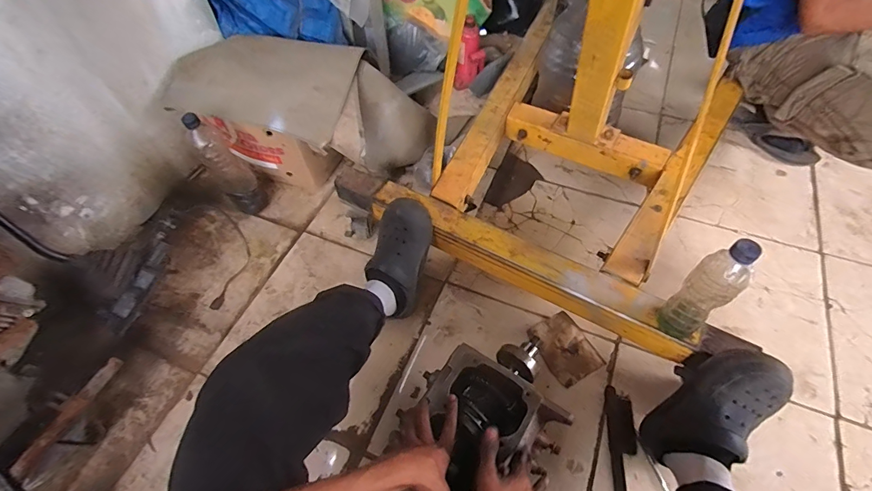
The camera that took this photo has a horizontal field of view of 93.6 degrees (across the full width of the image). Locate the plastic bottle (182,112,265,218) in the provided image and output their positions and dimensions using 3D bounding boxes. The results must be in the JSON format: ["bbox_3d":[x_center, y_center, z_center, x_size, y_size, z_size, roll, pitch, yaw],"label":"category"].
[{"bbox_3d":[-0.511,-0.195,1.004,0.082,0.301,0.102,-36,61,-19],"label":"plastic bottle"}]

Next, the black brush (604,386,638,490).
[{"bbox_3d":[0.340,0.380,0.746,0.045,0.029,0.232,6,57,9],"label":"black brush"}]

